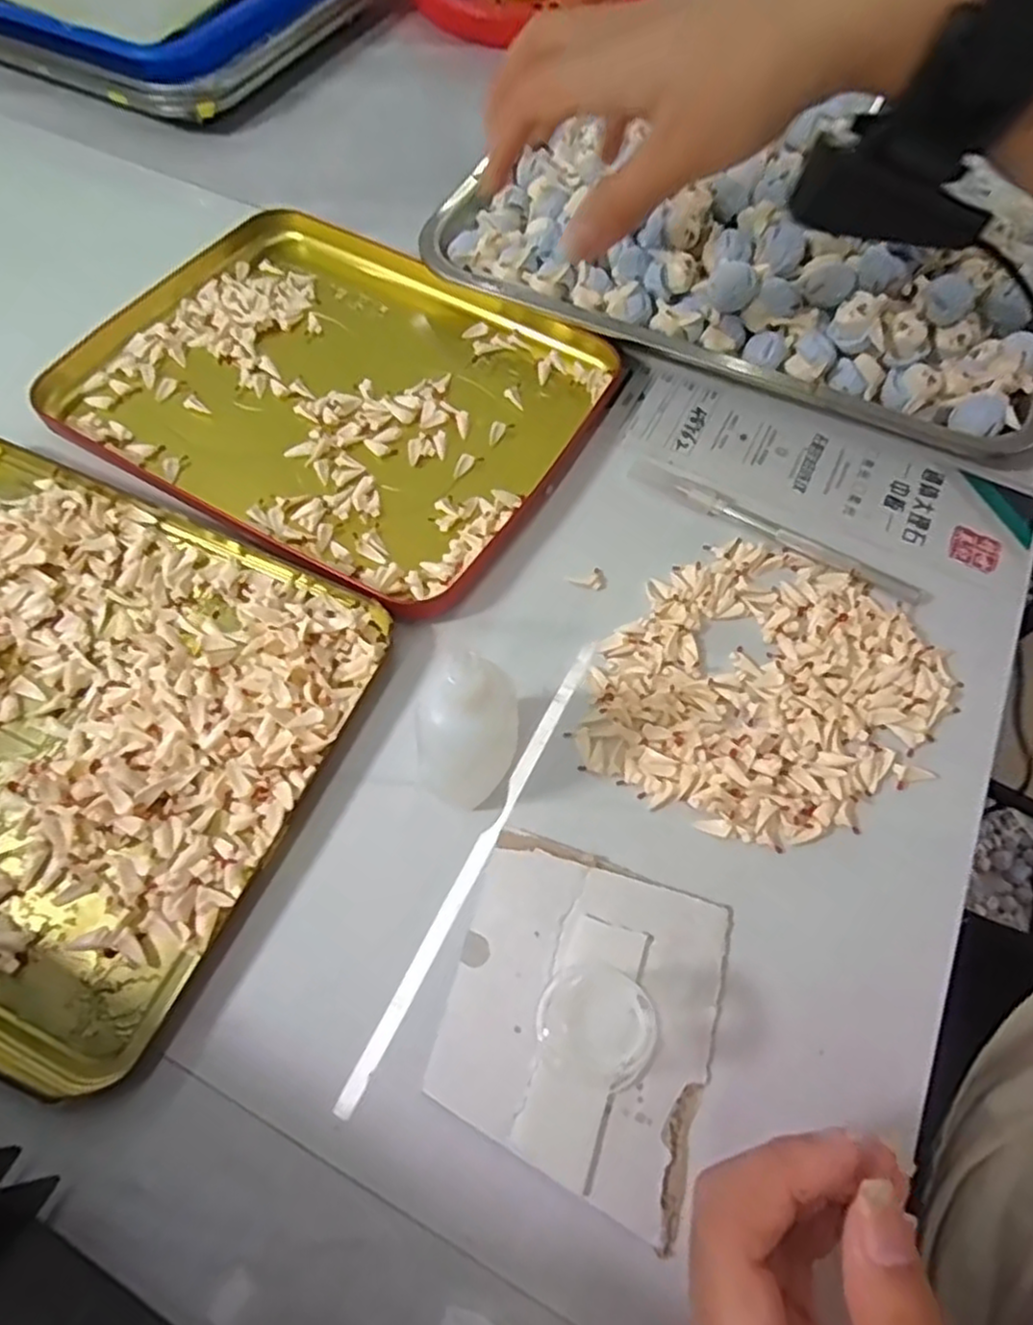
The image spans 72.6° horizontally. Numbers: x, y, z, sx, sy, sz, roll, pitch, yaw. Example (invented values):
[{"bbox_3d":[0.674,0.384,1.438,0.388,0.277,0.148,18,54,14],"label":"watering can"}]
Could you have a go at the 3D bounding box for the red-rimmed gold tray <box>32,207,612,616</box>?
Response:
[{"bbox_3d":[-0.101,-0.148,0.371,0.267,0.020,0.199,30,66,11],"label":"red-rimmed gold tray"}]

